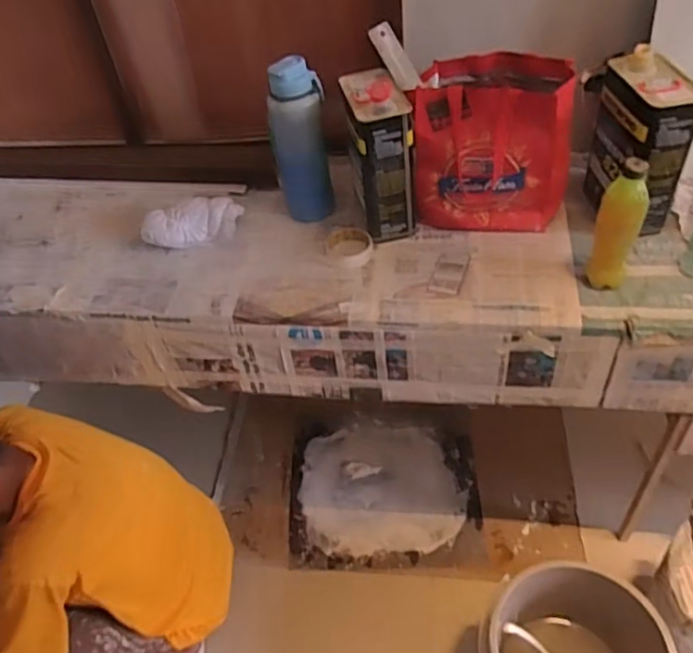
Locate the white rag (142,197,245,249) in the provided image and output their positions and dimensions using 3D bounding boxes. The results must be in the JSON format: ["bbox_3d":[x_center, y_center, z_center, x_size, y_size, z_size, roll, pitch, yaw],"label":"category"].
[{"bbox_3d":[-0.289,-0.199,1.157,0.187,0.056,0.082,-6,45,2],"label":"white rag"}]

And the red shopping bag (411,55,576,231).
[{"bbox_3d":[0.249,-0.311,1.074,0.253,0.263,0.150,-1,46,7],"label":"red shopping bag"}]

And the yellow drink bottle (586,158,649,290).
[{"bbox_3d":[0.412,-0.152,0.927,0.062,0.216,0.054,14,49,20],"label":"yellow drink bottle"}]

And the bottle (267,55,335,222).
[{"bbox_3d":[-0.083,-0.334,1.109,0.104,0.278,0.109,-12,45,-4],"label":"bottle"}]

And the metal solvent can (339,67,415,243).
[{"bbox_3d":[0.056,-0.303,1.076,0.089,0.272,0.156,-11,45,-3],"label":"metal solvent can"}]

